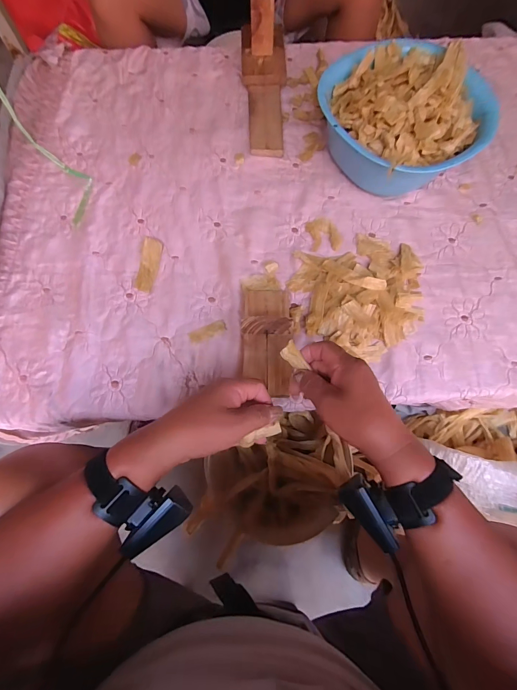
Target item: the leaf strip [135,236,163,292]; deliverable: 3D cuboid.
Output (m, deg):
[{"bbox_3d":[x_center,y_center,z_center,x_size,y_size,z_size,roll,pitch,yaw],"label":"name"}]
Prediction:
[{"bbox_3d":[-0.179,-0.132,0.540,0.030,0.007,0.093,11,75,-22],"label":"leaf strip"}]

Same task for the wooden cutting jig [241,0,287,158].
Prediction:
[{"bbox_3d":[0.012,-0.492,0.611,0.085,0.100,0.279,-1,85,-1],"label":"wooden cutting jig"}]

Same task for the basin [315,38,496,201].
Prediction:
[{"bbox_3d":[0.241,-0.384,0.575,0.266,0.118,0.266,0,73,-1],"label":"basin"}]

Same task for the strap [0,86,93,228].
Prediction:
[{"bbox_3d":[-0.416,-0.341,0.512,0.102,0.325,0.108,11,68,45],"label":"strap"}]

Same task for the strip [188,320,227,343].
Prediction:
[{"bbox_3d":[-0.078,-0.020,0.511,0.059,0.004,0.021,-23,73,-14],"label":"strip"}]

